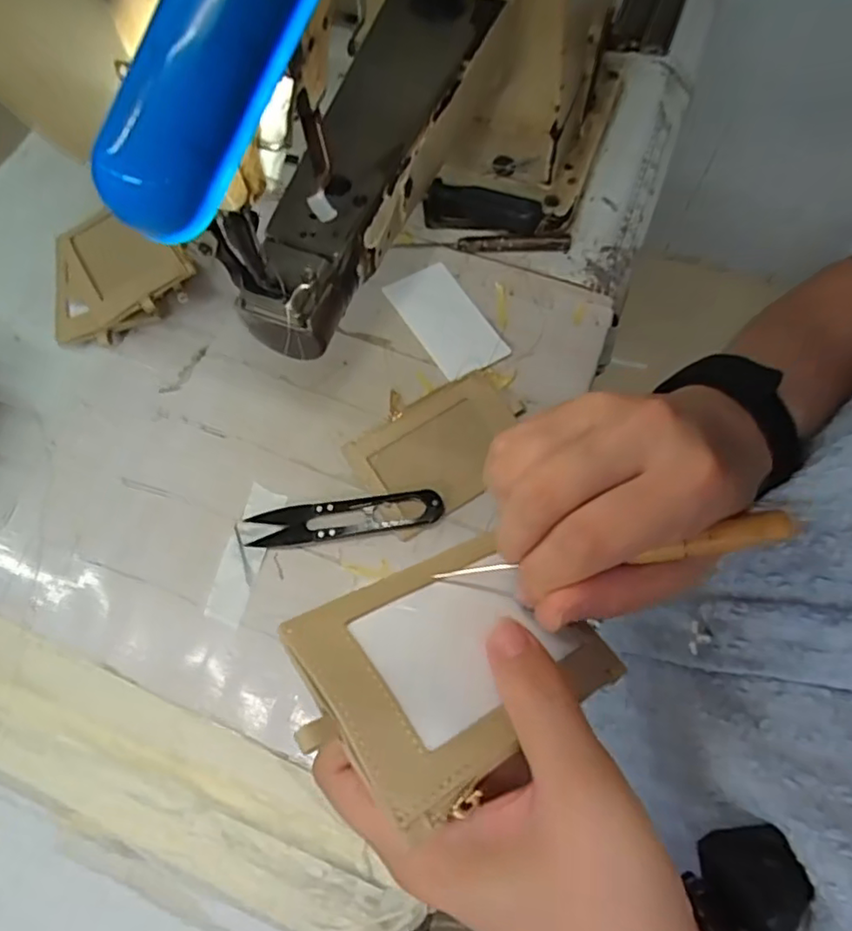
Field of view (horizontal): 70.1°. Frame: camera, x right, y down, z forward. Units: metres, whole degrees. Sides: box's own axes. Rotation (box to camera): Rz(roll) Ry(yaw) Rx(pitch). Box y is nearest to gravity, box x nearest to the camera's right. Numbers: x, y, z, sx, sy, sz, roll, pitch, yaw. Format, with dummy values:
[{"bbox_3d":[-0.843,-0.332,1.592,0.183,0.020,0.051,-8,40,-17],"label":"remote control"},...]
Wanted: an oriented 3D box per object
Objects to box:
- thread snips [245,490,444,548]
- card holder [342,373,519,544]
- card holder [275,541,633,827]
[{"bbox_3d":[-0.050,0.032,0.378,0.119,0.012,0.025,-8,67,-3],"label":"thread snips"},{"bbox_3d":[0.011,-0.010,0.399,0.112,0.009,0.073,-31,71,-12],"label":"card holder"},{"bbox_3d":[0.009,0.064,0.206,0.110,0.005,0.072,-18,56,-40],"label":"card holder"}]

